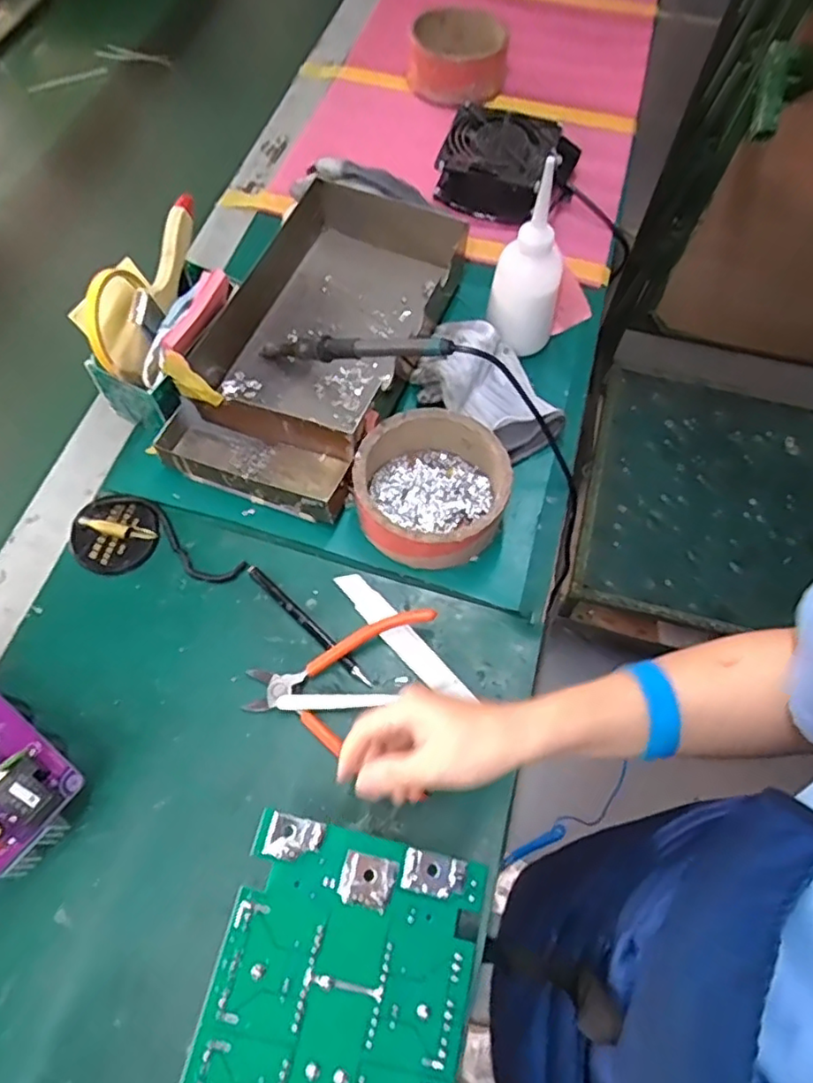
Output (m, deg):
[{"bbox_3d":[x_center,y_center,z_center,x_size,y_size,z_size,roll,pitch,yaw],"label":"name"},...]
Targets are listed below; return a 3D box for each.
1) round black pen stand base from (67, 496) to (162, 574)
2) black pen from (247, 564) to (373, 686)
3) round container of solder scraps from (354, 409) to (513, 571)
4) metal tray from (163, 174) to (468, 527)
[{"bbox_3d":[-0.240,-0.007,0.510,0.063,0.016,0.066,0,64,0],"label":"round black pen stand base"},{"bbox_3d":[-0.077,0.065,0.485,0.134,0.007,0.009,41,71,17],"label":"black pen"},{"bbox_3d":[0.020,-0.044,0.509,0.120,0.050,0.118,0,64,0],"label":"round container of solder scraps"},{"bbox_3d":[-0.089,-0.189,0.573,0.189,0.060,0.327,19,66,9],"label":"metal tray"}]

